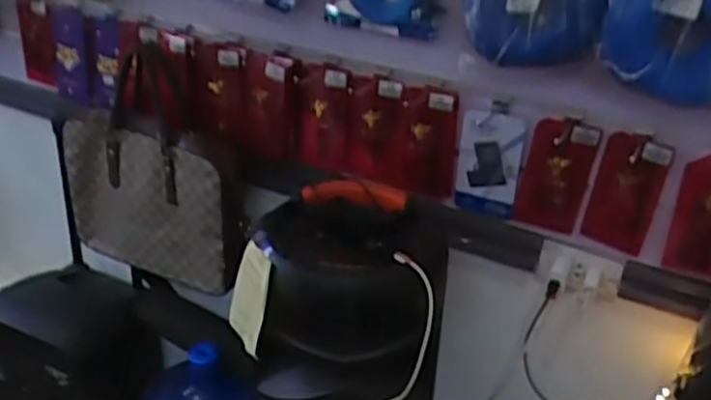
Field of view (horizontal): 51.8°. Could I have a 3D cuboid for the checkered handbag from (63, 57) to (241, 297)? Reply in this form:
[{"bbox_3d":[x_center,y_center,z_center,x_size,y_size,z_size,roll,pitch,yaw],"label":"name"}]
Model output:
[{"bbox_3d":[-0.334,-0.016,1.203,0.327,0.336,0.098,16,30,20],"label":"checkered handbag"}]

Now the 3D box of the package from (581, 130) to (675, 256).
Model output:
[{"bbox_3d":[0.379,-0.010,1.031,0.090,0.193,0.019,20,42,23],"label":"package"}]

